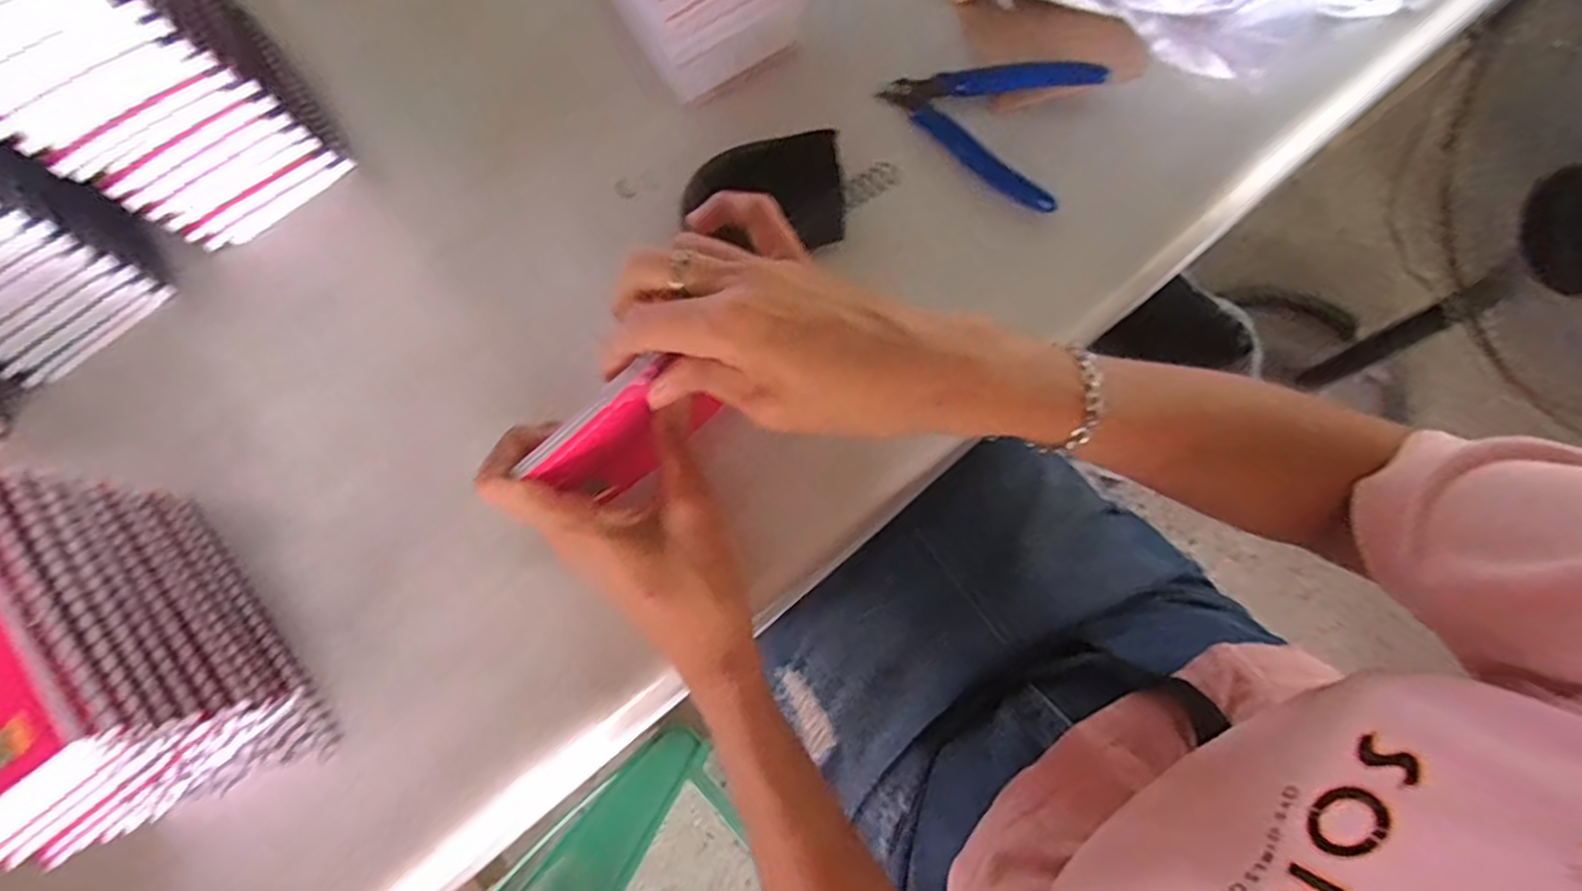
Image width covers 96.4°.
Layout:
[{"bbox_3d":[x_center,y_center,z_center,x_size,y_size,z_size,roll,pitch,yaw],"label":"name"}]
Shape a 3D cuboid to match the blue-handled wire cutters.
[{"bbox_3d":[0.107,-0.187,0.404,0.113,0.022,0.086,19,77,7],"label":"blue-handled wire cutters"}]

